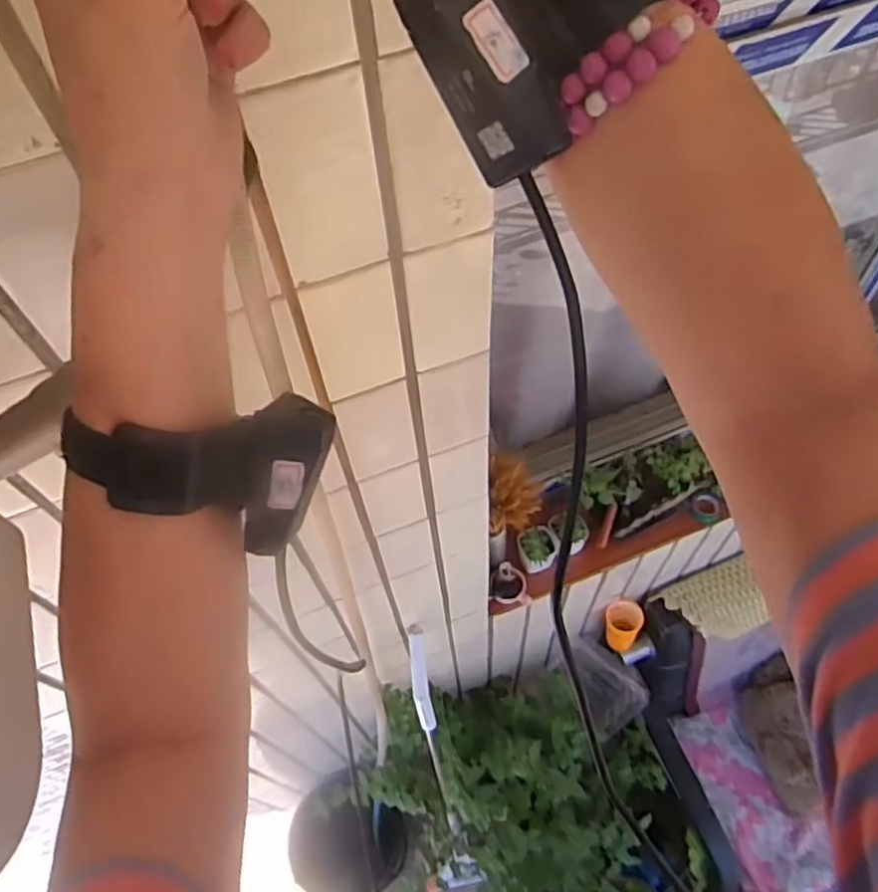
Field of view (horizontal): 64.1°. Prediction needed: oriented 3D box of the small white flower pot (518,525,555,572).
[{"bbox_3d":[0.192,0.200,1.359,0.070,0.077,0.072,-2,58,3],"label":"small white flower pot"}]

